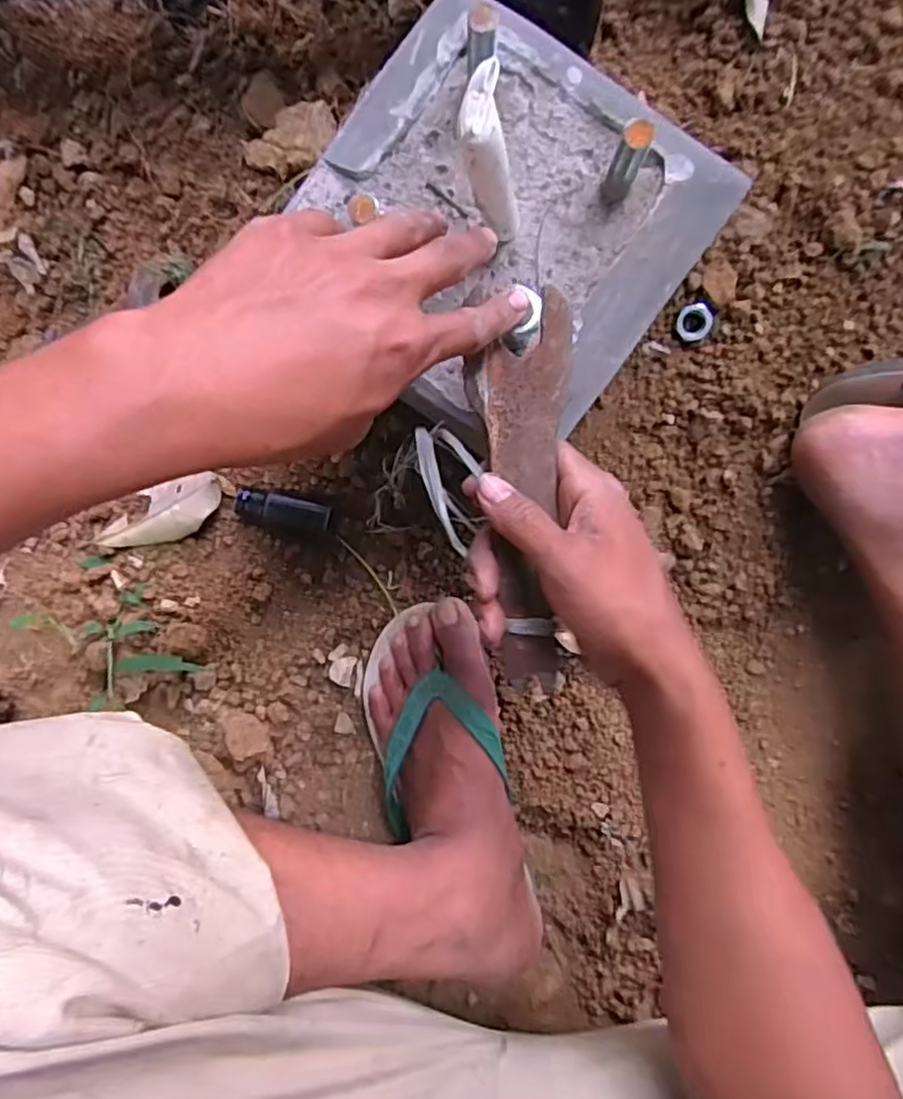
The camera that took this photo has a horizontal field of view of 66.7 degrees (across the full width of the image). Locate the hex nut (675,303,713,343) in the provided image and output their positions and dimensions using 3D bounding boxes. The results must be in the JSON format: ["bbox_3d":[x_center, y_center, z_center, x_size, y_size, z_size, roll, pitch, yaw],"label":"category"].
[{"bbox_3d":[0.173,-0.161,0.487,0.023,0.010,0.025,36,95,2],"label":"hex nut"}]

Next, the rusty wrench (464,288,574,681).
[{"bbox_3d":[0.034,-0.026,0.360,0.051,0.008,0.202,1,99,5],"label":"rusty wrench"}]

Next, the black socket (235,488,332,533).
[{"bbox_3d":[-0.131,-0.031,0.532,0.076,0.024,0.024,13,93,4],"label":"black socket"}]

